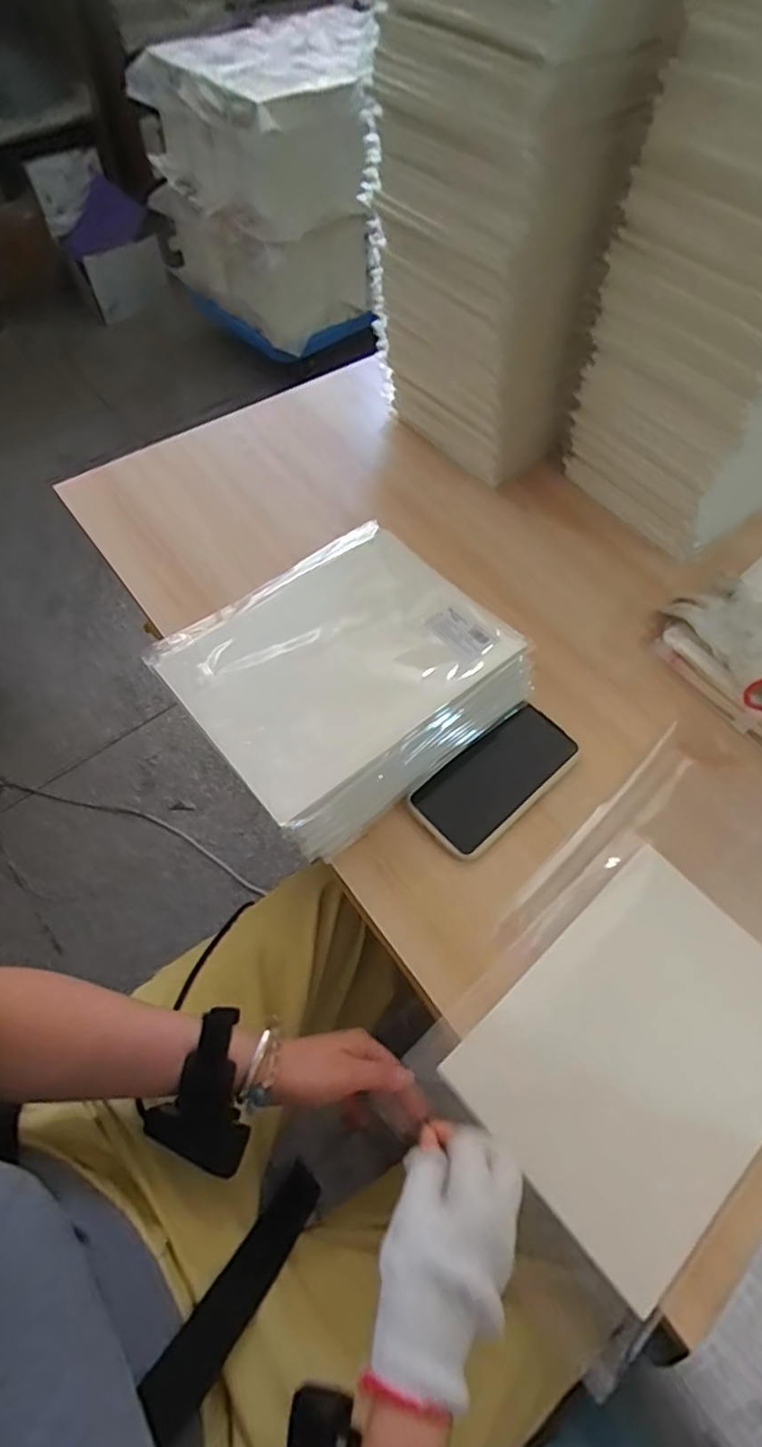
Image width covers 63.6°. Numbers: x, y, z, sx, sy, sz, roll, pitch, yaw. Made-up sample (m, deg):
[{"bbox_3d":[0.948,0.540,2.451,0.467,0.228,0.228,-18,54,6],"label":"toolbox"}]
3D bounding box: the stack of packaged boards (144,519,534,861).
[{"bbox_3d":[-0.033,-0.043,0.565,0.263,0.087,0.227,-35,66,-19],"label":"stack of packaged boards"}]

